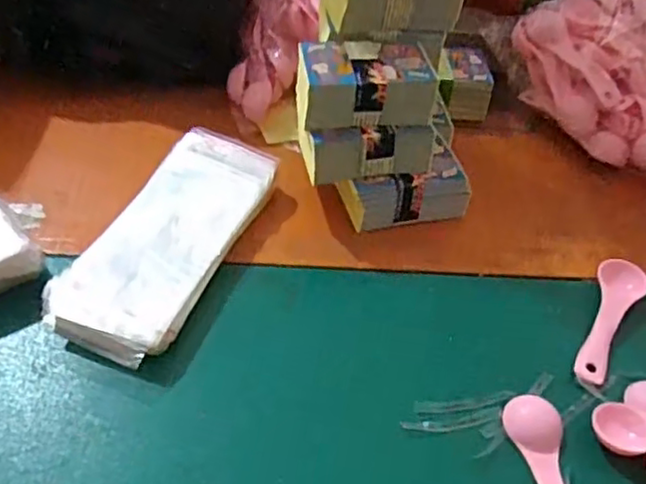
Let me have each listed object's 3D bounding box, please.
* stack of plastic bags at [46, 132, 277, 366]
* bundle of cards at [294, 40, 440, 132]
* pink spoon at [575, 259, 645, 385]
[{"bbox_3d":[-0.106,-0.005,0.474,0.083,0.027,0.199,20,46,14],"label":"stack of plastic bags"},{"bbox_3d":[0.029,-0.116,0.492,0.096,0.034,0.059,-1,47,-10],"label":"bundle of cards"},{"bbox_3d":[0.201,0.052,0.478,0.034,0.018,0.107,28,49,21],"label":"pink spoon"}]

